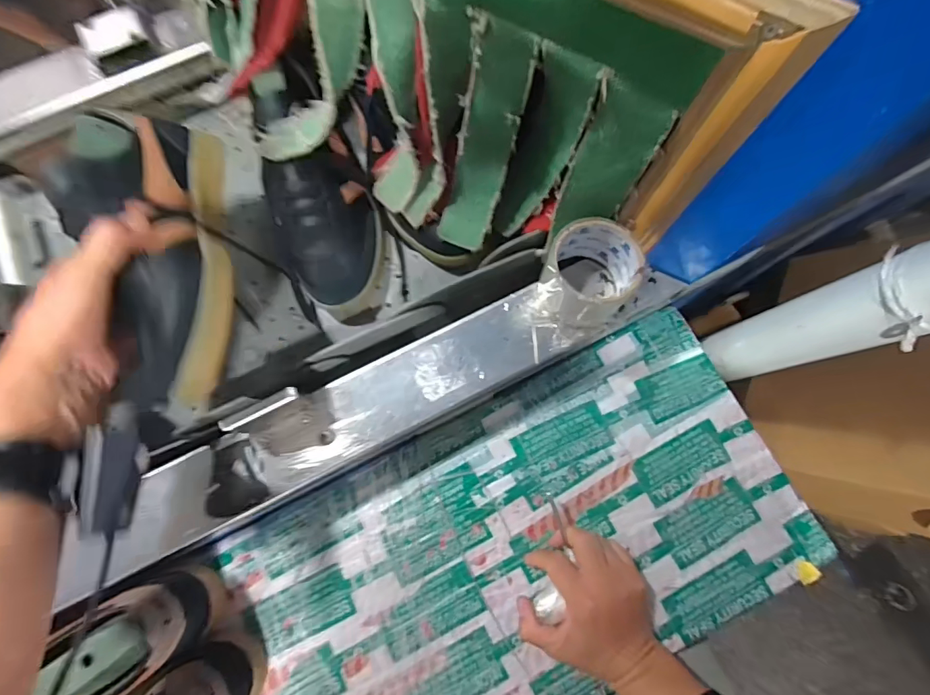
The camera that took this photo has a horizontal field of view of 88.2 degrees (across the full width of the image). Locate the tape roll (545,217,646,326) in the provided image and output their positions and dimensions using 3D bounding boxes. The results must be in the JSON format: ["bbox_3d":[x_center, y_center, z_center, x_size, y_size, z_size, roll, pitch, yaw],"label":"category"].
[{"bbox_3d":[0.122,-0.073,0.465,0.087,0.065,0.091,0,76,0],"label":"tape roll"}]

